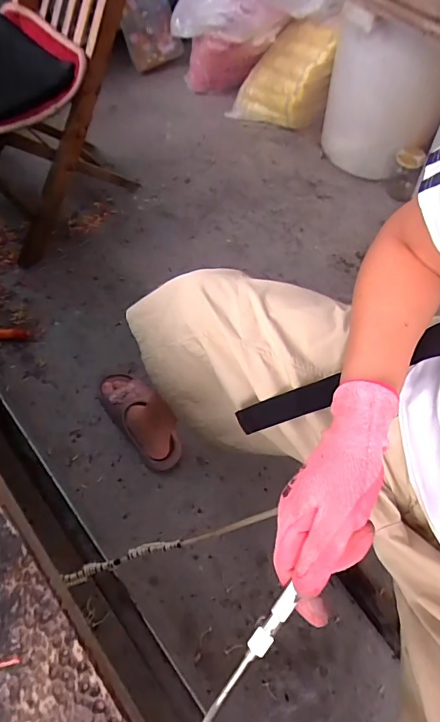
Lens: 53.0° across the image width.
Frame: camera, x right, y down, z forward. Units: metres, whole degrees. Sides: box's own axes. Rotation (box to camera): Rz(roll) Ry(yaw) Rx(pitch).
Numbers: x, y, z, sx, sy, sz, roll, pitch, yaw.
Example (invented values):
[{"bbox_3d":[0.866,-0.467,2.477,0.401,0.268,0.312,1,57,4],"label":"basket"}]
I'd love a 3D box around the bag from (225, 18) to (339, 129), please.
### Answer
[{"bbox_3d":[0.183,-0.858,1.334,0.284,0.268,0.165,18,64,9],"label":"bag"}]

